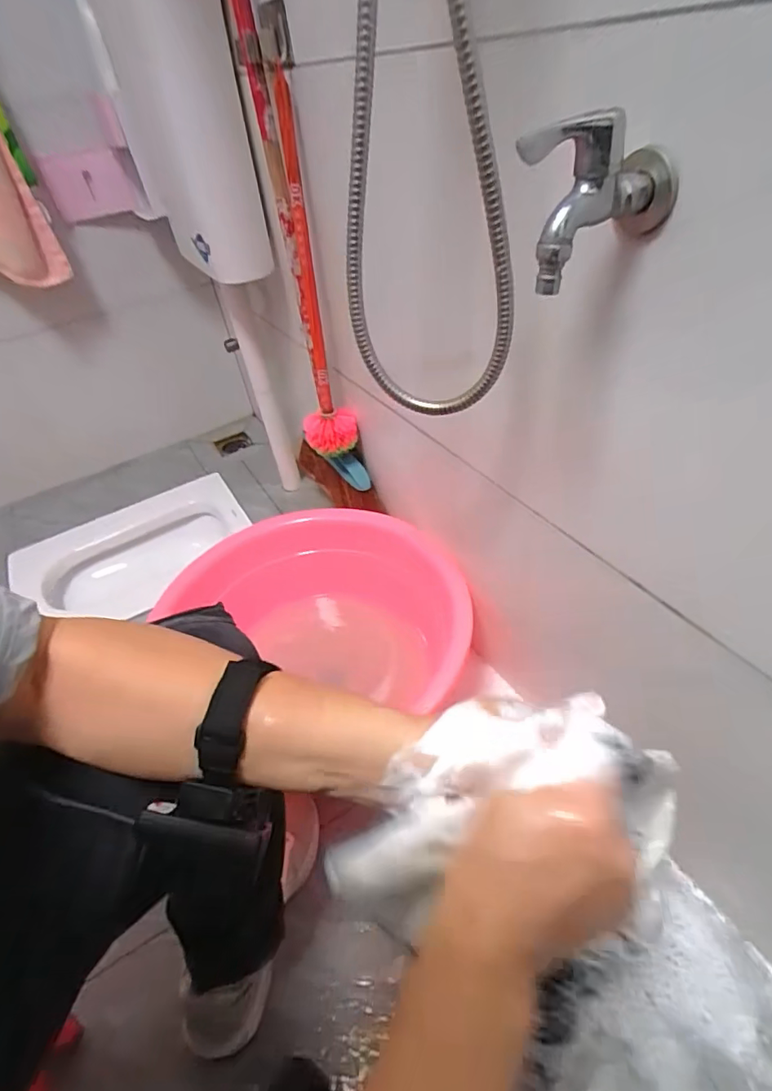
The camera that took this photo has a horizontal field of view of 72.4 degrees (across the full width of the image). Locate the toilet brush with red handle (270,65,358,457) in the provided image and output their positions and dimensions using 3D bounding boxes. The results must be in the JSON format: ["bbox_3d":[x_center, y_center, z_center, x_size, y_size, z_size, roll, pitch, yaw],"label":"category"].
[{"bbox_3d":[-0.116,-0.373,0.813,0.090,0.503,0.112,-12,43,-4],"label":"toilet brush with red handle"}]

